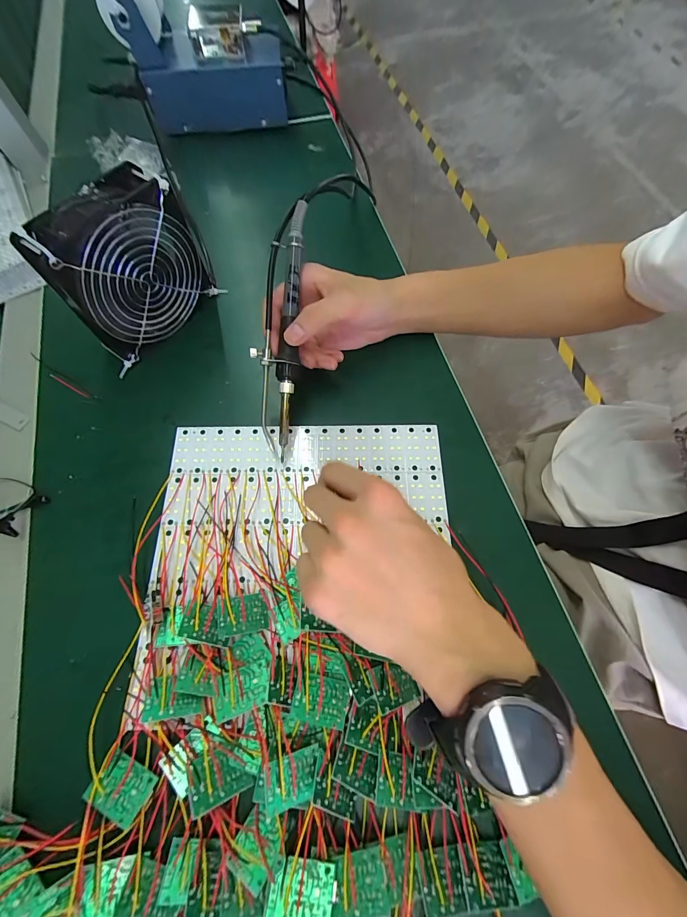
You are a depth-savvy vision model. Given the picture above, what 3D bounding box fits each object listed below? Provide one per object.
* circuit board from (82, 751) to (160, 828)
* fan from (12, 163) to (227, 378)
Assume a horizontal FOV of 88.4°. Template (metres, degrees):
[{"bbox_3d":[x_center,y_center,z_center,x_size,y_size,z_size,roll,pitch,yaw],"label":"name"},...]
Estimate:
[{"bbox_3d":[-0.138,0.205,0.220,0.035,0.006,0.025,24,48,11],"label":"circuit board"},{"bbox_3d":[-0.189,-0.166,0.320,0.051,0.122,0.129,35,71,13],"label":"fan"}]

